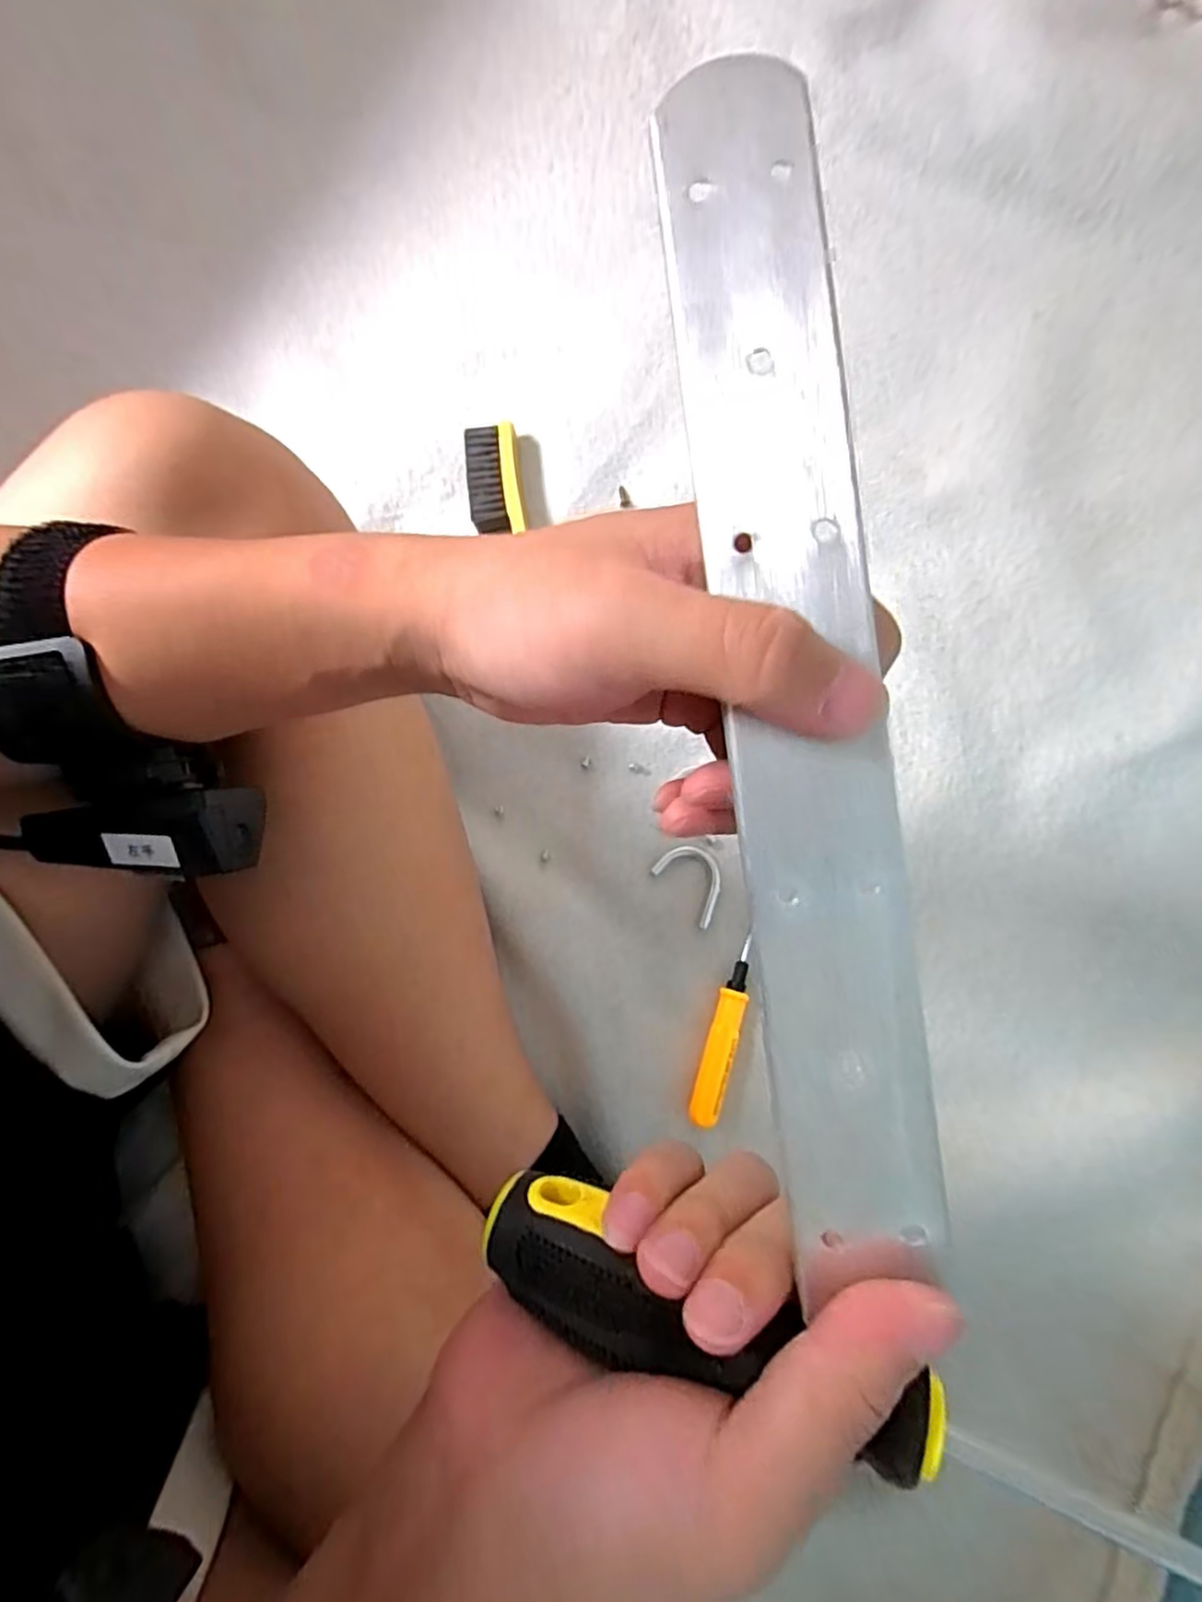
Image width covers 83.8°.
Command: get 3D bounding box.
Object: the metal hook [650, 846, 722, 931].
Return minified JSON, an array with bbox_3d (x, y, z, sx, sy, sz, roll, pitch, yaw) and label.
[{"bbox_3d":[0.052,0.043,0.370,0.031,0.005,0.043,-42,82,-7],"label":"metal hook"}]

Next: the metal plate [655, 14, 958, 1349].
[{"bbox_3d":[0.042,-0.024,0.144,0.033,0.006,0.250,-8,91,8],"label":"metal plate"}]

